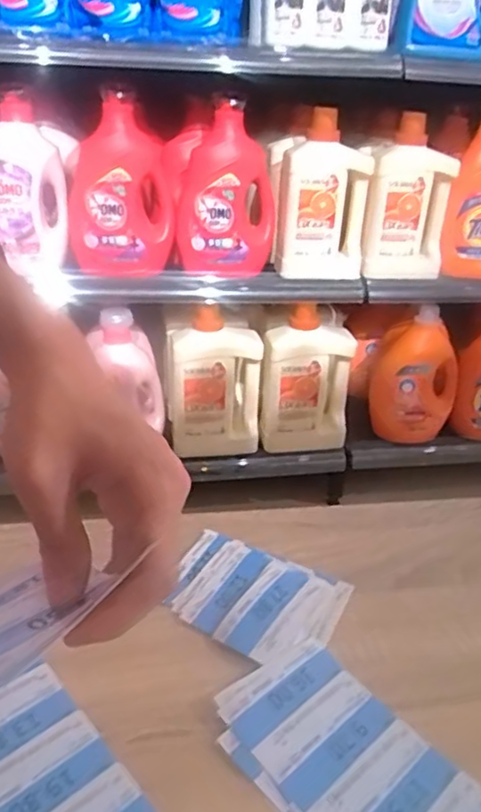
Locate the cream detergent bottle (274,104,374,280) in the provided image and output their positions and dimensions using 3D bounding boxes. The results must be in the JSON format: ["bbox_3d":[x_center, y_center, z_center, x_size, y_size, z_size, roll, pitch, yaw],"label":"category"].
[{"bbox_3d":[0.169,-0.405,1.234,0.176,0.304,0.096,-1,29,-10],"label":"cream detergent bottle"}]

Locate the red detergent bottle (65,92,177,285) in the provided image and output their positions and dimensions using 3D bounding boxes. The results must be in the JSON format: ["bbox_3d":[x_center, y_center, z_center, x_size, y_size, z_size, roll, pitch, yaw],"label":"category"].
[{"bbox_3d":[-0.218,-0.406,1.159,0.187,0.294,0.140,-1,29,-9],"label":"red detergent bottle"}]

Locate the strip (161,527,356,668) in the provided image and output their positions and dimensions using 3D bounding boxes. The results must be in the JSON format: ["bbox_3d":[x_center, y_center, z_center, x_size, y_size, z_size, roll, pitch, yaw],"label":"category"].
[{"bbox_3d":[0.007,0.130,0.433,0.118,0.009,0.090,17,31,22],"label":"strip"}]

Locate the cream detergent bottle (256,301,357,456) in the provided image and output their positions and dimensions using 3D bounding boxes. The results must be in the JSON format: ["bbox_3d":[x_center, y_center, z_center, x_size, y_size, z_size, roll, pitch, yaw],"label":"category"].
[{"bbox_3d":[0.143,-0.062,1.384,0.201,0.312,0.138,7,29,4],"label":"cream detergent bottle"}]

